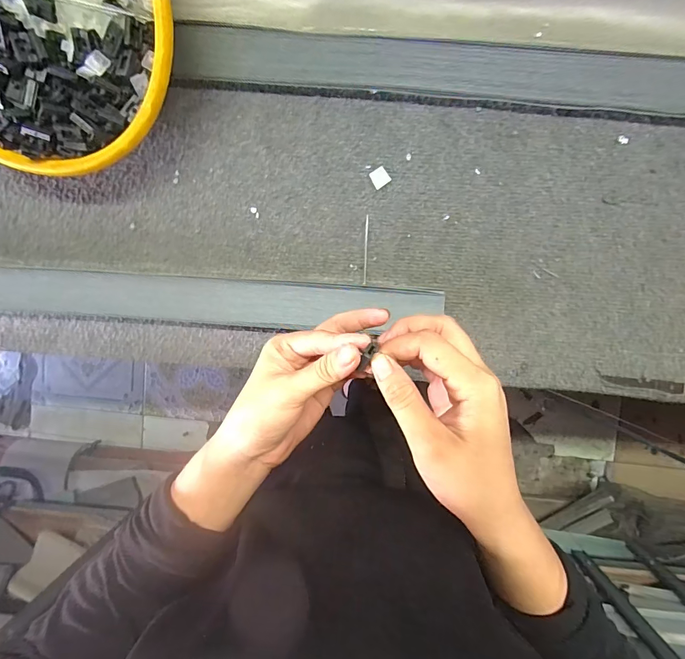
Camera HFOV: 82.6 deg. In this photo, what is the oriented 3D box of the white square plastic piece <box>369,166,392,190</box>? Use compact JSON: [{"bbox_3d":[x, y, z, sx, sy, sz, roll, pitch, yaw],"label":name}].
[{"bbox_3d":[0.036,-0.144,0.370,0.017,0.004,0.017,-33,93,6],"label":"white square plastic piece"}]

